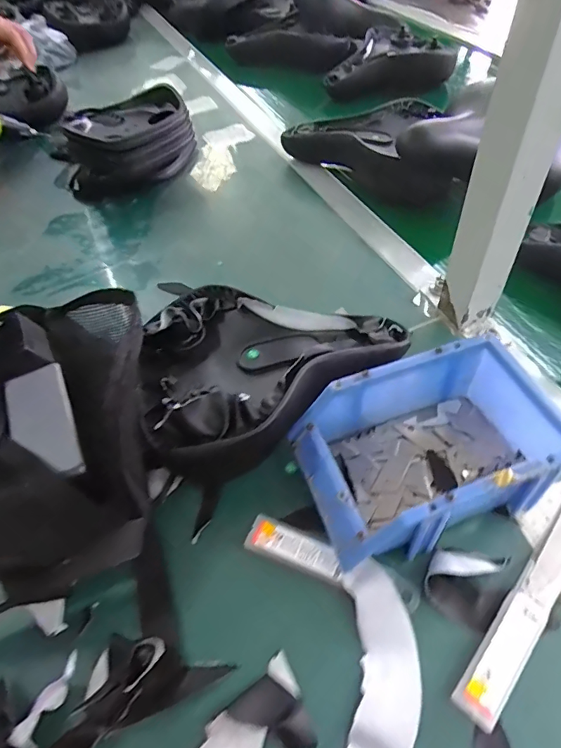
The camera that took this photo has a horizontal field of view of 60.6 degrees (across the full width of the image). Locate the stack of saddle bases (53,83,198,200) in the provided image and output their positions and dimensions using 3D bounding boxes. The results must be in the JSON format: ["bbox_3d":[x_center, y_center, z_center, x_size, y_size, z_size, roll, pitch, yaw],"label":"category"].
[{"bbox_3d":[-0.229,-0.361,0.728,0.189,0.083,0.166,-9,51,-2],"label":"stack of saddle bases"}]

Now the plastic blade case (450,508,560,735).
[{"bbox_3d":[0.171,0.150,0.325,0.025,0.015,0.176,33,61,27],"label":"plastic blade case"}]

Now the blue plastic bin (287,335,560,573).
[{"bbox_3d":[0.107,0.058,0.363,0.174,0.075,0.116,-18,52,-9],"label":"blue plastic bin"}]

